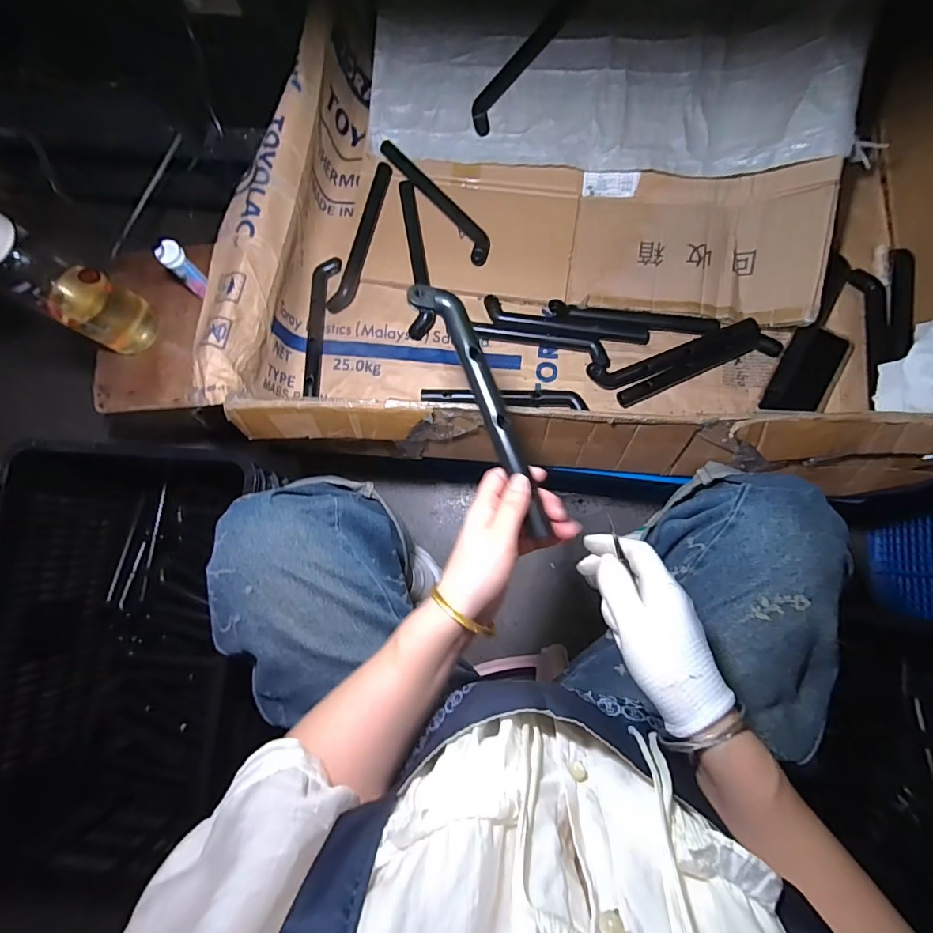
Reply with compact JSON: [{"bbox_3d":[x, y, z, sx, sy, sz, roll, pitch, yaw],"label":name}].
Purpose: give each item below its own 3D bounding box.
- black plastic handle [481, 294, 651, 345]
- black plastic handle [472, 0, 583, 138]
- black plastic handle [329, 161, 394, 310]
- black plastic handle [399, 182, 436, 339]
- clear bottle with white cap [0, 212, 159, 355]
[{"bbox_3d":[0.149,-0.216,0.691,0.249,0.018,0.039,16,82,5],"label":"black plastic handle"},{"bbox_3d":[0.092,-0.617,0.684,0.037,0.017,0.241,45,101,8],"label":"black plastic handle"},{"bbox_3d":[-0.162,-0.356,0.710,0.032,0.028,0.243,18,82,5],"label":"black plastic handle"},{"bbox_3d":[-0.077,-0.324,0.708,0.038,0.032,0.245,-4,81,2],"label":"black plastic handle"},{"bbox_3d":[-0.532,-0.238,0.588,0.064,0.309,0.088,35,84,7],"label":"clear bottle with white cap"}]

